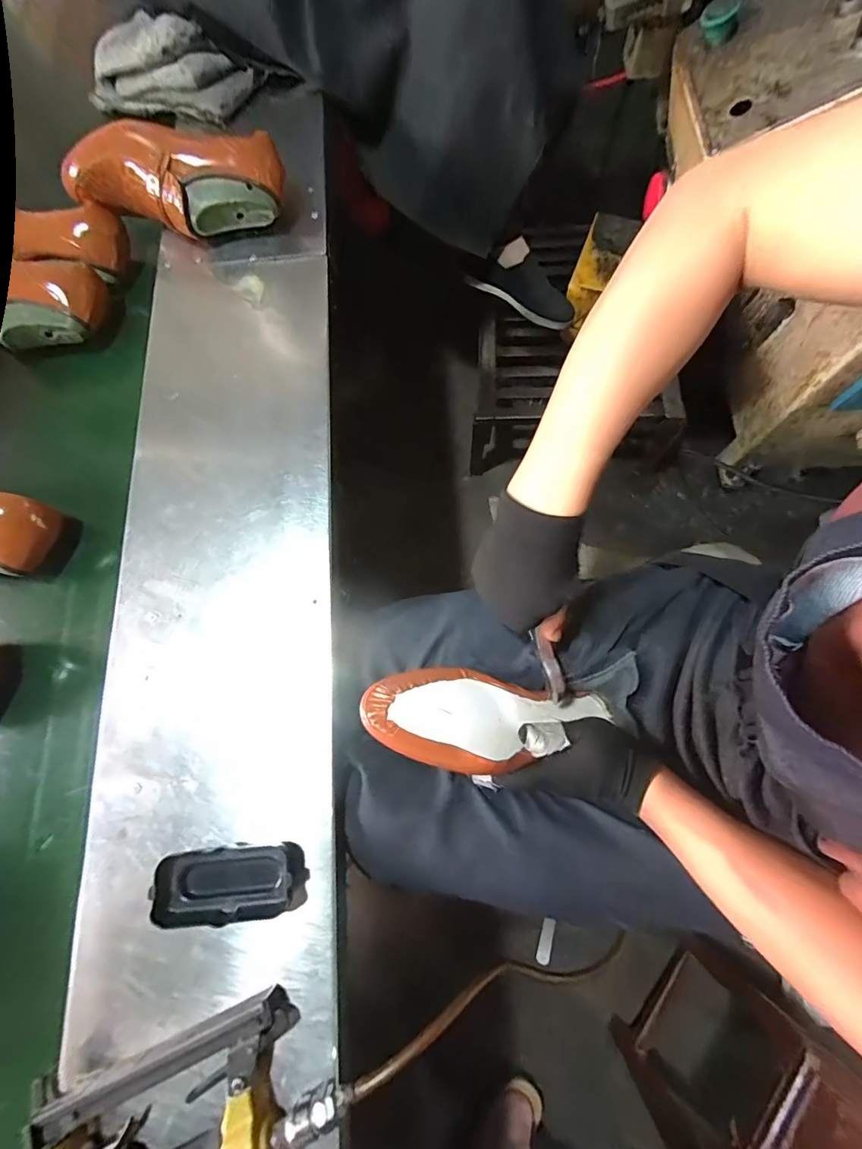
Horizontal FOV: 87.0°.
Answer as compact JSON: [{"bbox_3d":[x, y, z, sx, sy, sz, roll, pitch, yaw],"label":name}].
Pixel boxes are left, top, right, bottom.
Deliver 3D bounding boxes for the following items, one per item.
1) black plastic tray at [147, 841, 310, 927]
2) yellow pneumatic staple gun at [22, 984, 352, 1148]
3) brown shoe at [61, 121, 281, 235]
[{"bbox_3d":[-0.166,0.255,0.379,0.116,0.033,0.049,-7,74,-1],"label":"black plastic tray"},{"bbox_3d":[-0.174,0.410,0.325,0.221,0.043,0.131,-19,75,-4],"label":"yellow pneumatic staple gun"},{"bbox_3d":[-0.320,-0.480,0.565,0.266,0.082,0.090,-3,74,0],"label":"brown shoe"}]

